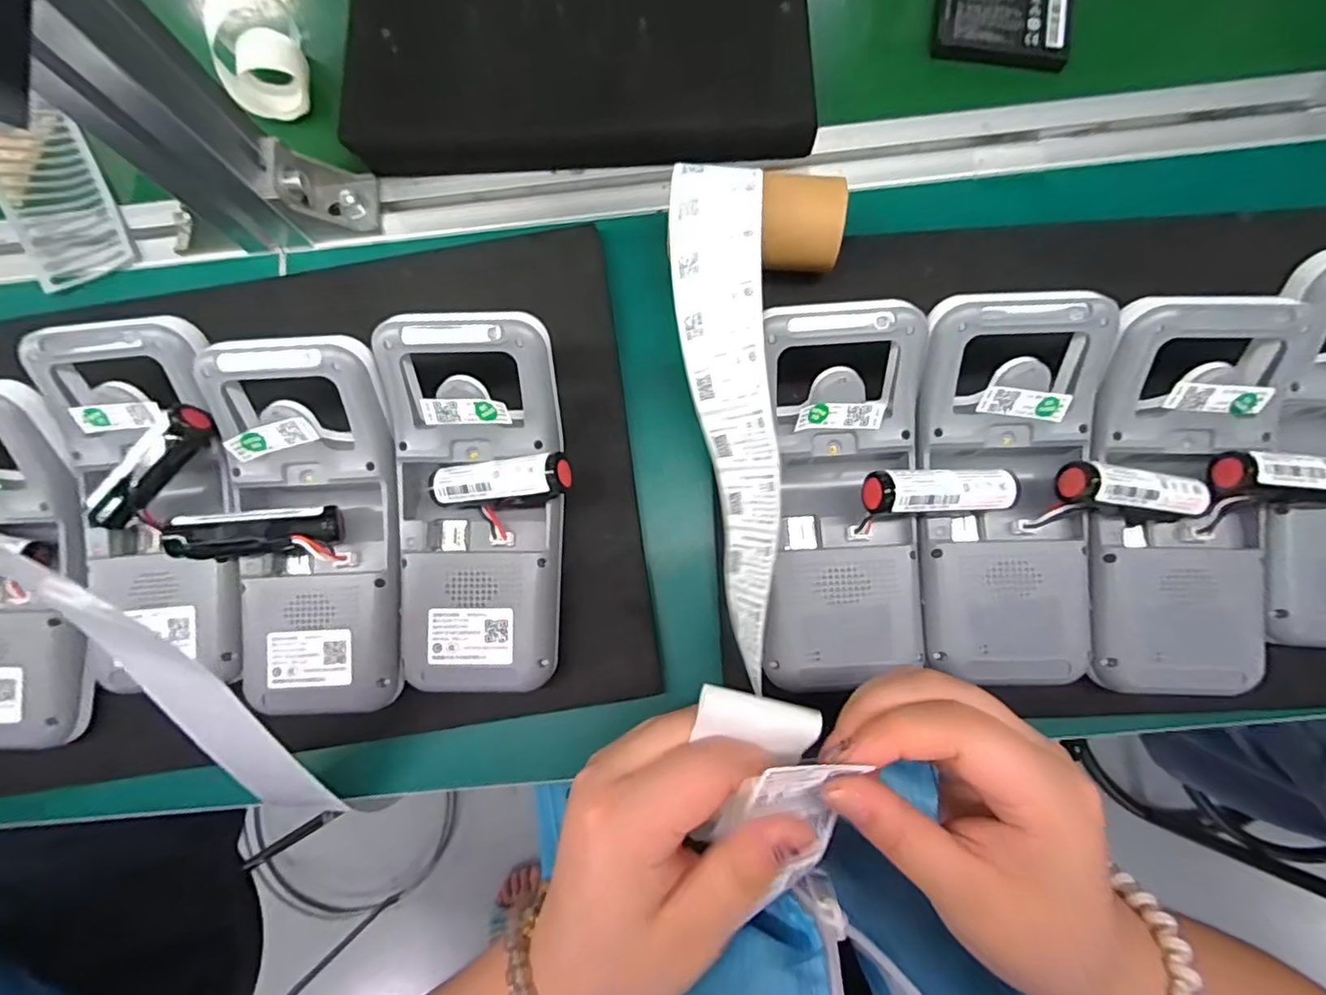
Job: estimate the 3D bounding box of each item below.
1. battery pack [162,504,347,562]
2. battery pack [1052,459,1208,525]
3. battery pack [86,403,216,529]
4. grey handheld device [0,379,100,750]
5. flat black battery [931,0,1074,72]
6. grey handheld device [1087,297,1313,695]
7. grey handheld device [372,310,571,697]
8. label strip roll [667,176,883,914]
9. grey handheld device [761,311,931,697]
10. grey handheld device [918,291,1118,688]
[{"bbox_3d":[-0.183,0.016,0.262,0.066,0.016,0.020,-7,75,-26],"label":"battery pack"},{"bbox_3d":[0.201,0.000,0.249,0.063,0.021,0.020,10,77,-11],"label":"battery pack"},{"bbox_3d":[-0.232,-0.013,0.259,0.070,0.015,0.019,-41,78,8],"label":"battery pack"},{"bbox_3d":[-0.316,0.033,0.271,0.083,0.029,0.167,-2,95,1],"label":"grey handheld device"},{"bbox_3d":[0.198,-0.285,0.336,0.073,0.013,0.067,10,82,4],"label":"flat black battery"},{"bbox_3d":[0.230,0.001,0.253,0.076,0.027,0.167,-1,97,2],"label":"grey handheld device"},{"bbox_3d":[-0.084,0.004,0.268,0.078,0.031,0.167,0,96,2],"label":"grey handheld device"},{"bbox_3d":[0.029,-0.017,0.243,0.042,0.072,0.267,-5,76,1],"label":"label strip roll"},{"bbox_3d":[0.082,0.001,0.261,0.070,0.029,0.164,1,95,2],"label":"grey handheld device"},{"bbox_3d":[0.154,-0.003,0.258,0.075,0.030,0.166,-2,95,1],"label":"grey handheld device"}]

